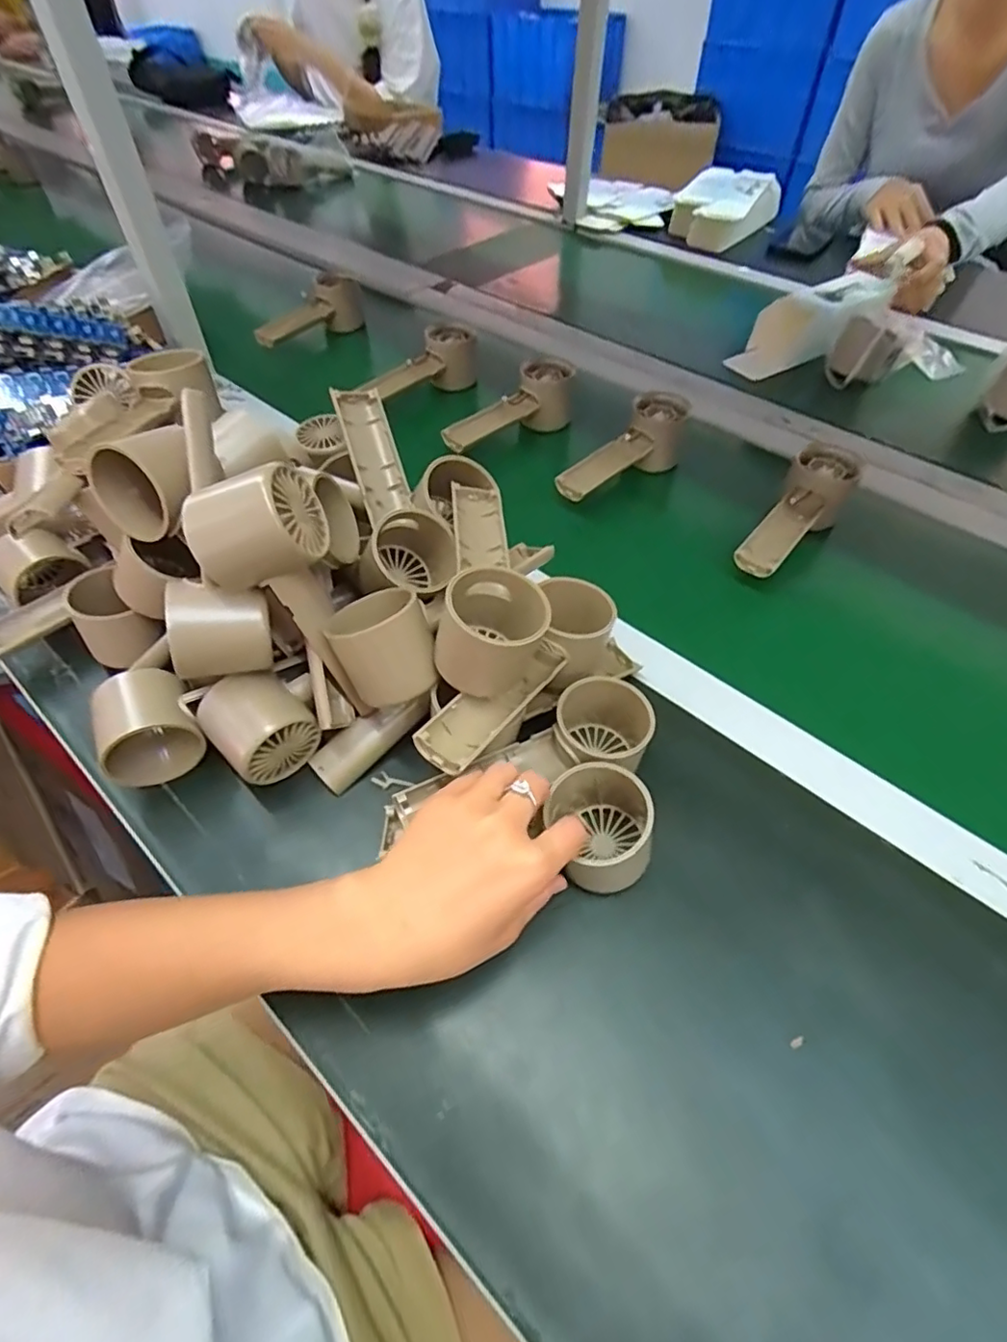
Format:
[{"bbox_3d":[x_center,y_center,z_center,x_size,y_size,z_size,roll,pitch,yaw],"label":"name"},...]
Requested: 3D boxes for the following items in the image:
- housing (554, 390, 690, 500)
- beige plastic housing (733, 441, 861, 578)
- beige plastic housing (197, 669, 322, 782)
[{"bbox_3d":[0.115,-0.200,0.572,0.050,0.063,0.156,36,62,24],"label":"housing"},{"bbox_3d":[0.249,-0.129,0.510,0.065,0.051,0.154,32,60,22],"label":"beige plastic housing"},{"bbox_3d":[-0.152,0.038,0.378,0.057,0.058,0.055,-34,60,-22],"label":"beige plastic housing"}]

